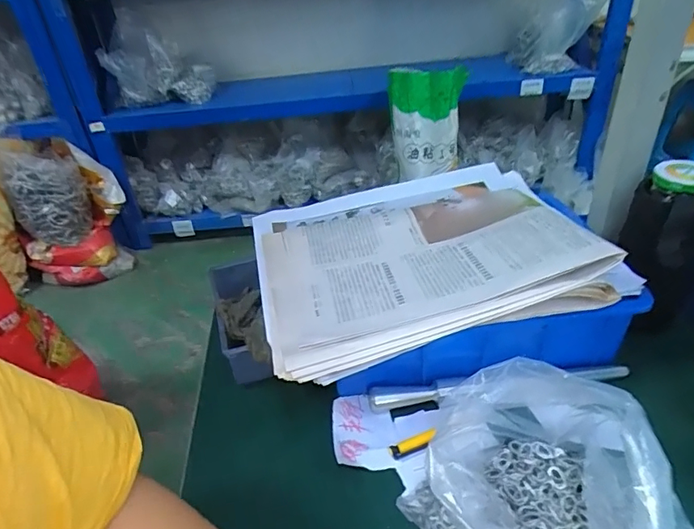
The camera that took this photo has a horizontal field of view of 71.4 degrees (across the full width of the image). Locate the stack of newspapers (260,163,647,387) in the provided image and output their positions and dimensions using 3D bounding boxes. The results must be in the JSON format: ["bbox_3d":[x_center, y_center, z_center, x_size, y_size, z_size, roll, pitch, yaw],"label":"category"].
[{"bbox_3d":[0.068,-0.025,0.475,0.312,0.051,0.260,-10,35,-8],"label":"stack of newspapers"}]

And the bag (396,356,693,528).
[{"bbox_3d":[0.144,0.145,0.332,0.191,0.089,0.140,14,39,26],"label":"bag"}]

